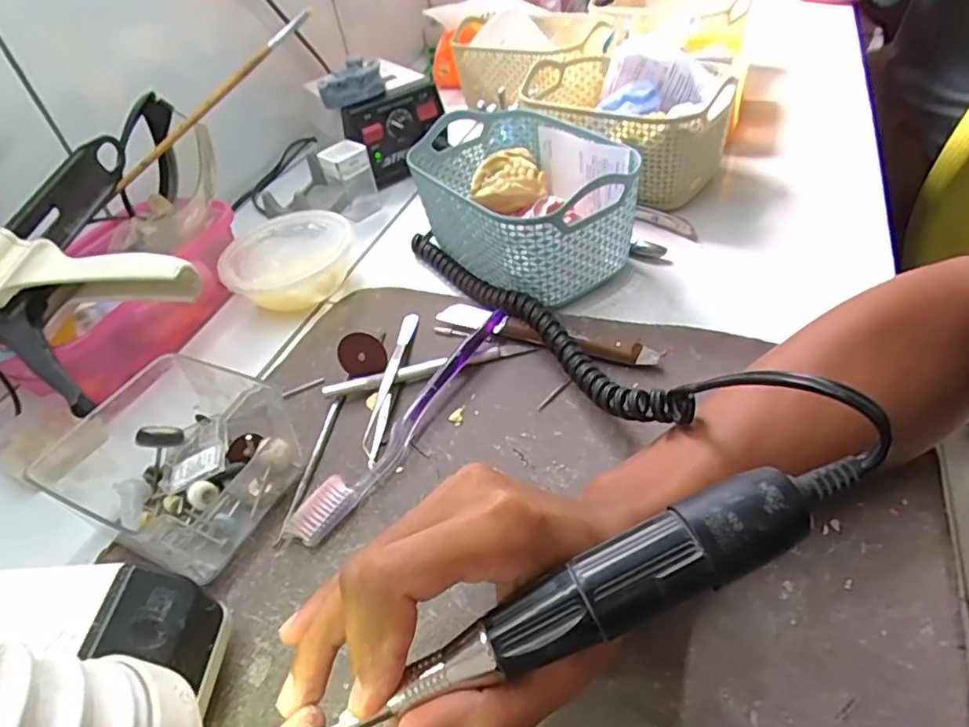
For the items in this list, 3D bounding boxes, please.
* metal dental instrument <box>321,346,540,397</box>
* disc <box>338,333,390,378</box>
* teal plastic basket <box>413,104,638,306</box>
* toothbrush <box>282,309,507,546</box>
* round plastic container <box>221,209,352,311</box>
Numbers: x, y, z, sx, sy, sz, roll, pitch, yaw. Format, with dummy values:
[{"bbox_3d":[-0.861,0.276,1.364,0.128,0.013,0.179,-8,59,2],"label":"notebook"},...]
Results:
[{"bbox_3d":[-0.035,0.002,0.391,0.137,0.012,0.011,-15,43,-5],"label":"metal dental instrument"},{"bbox_3d":[-0.081,-0.006,0.396,0.033,0.028,0.007,-15,9,12],"label":"disc"},{"bbox_3d":[0.026,-0.120,0.458,0.117,0.084,0.165,-28,45,-18],"label":"teal plastic basket"},{"bbox_3d":[-0.041,0.030,0.359,0.020,0.018,0.189,22,52,31],"label":"toothbrush"},{"bbox_3d":[-0.153,-0.080,0.482,0.100,0.038,0.098,-6,43,5],"label":"round plastic container"}]

